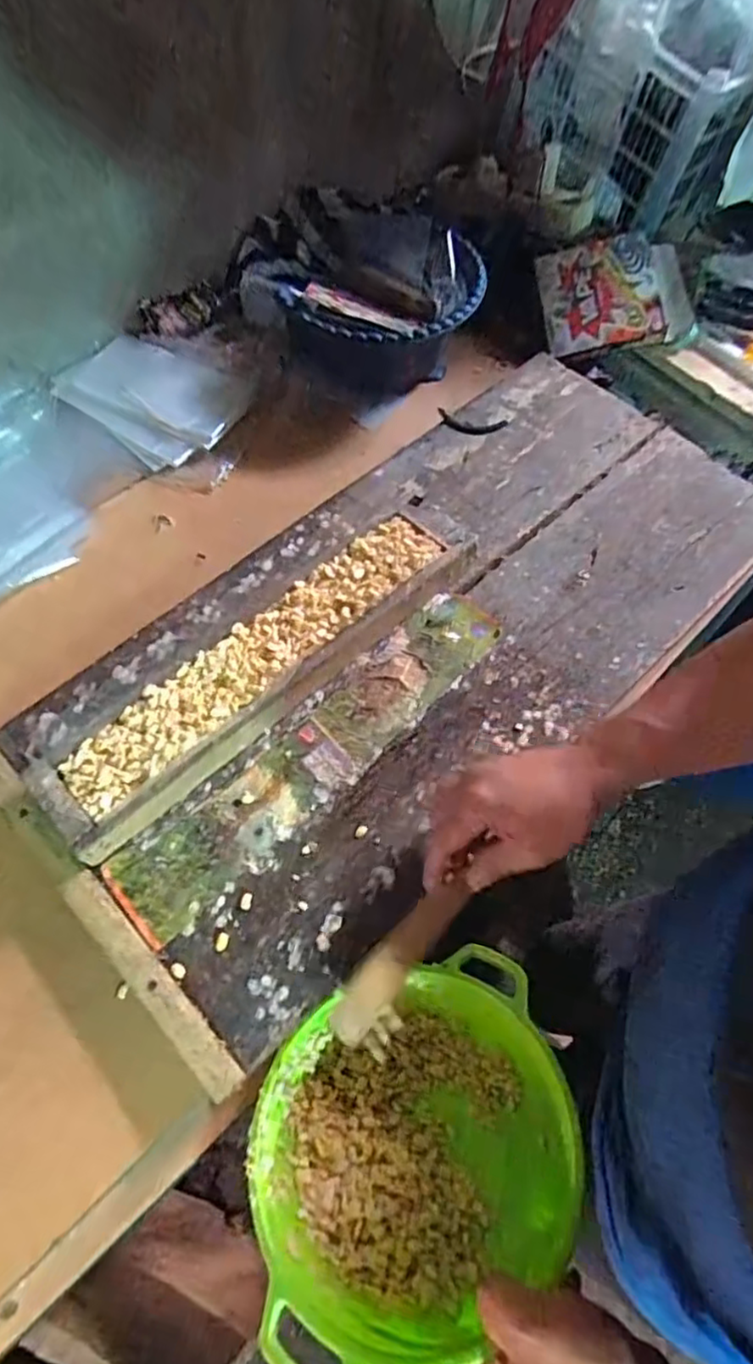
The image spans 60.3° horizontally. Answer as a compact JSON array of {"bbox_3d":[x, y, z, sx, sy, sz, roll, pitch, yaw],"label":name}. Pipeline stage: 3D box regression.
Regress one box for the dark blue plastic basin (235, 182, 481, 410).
[{"bbox_3d":[-0.024,-0.474,0.785,0.300,0.109,0.288,14,62,4],"label":"dark blue plastic basin"}]

